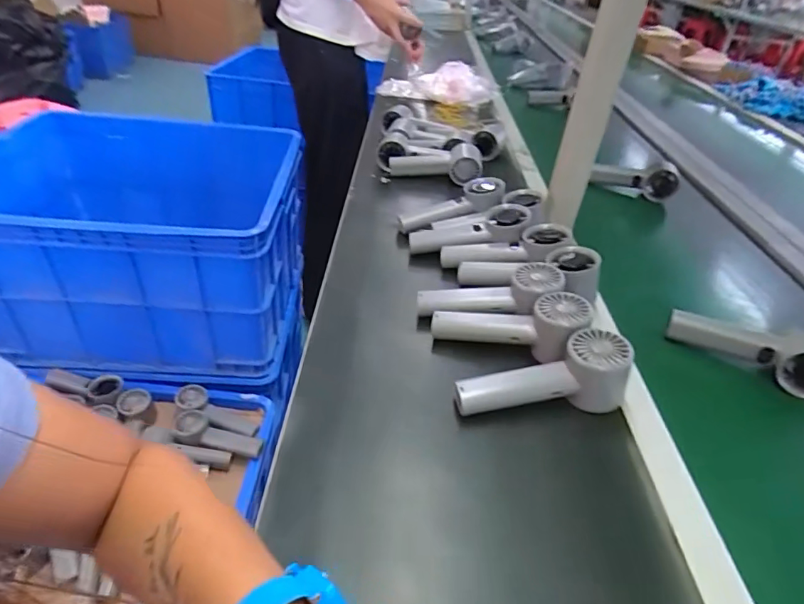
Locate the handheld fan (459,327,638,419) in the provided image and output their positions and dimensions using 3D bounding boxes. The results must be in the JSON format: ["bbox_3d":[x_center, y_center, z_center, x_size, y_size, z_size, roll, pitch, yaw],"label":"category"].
[{"bbox_3d":[0.127,0.065,0.450,0.155,0.064,0.050,1,37,-7],"label":"handheld fan"}]

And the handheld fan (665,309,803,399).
[{"bbox_3d":[0.359,0.041,0.510,0.152,0.053,0.061,18,38,15],"label":"handheld fan"}]

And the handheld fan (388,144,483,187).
[{"bbox_3d":[0.059,-0.242,0.864,0.159,0.061,0.054,11,37,6],"label":"handheld fan"}]

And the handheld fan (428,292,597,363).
[{"bbox_3d":[0.109,0.029,0.508,0.160,0.052,0.064,-3,34,19],"label":"handheld fan"}]

